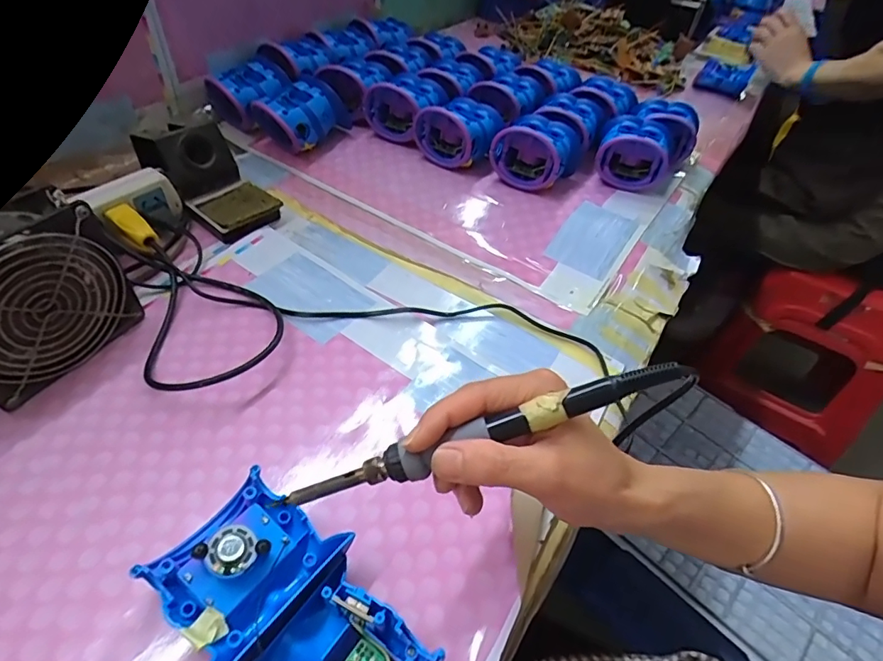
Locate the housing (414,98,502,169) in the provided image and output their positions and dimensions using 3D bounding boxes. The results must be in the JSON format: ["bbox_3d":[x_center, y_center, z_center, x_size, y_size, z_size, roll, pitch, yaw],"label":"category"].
[{"bbox_3d":[0.024,-0.239,0.602,0.098,0.073,0.088,22,49,14],"label":"housing"}]

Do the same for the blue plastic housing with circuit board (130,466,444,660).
[{"bbox_3d":[-0.083,0.153,0.262,0.151,0.029,0.089,31,52,21],"label":"blue plastic housing with circuit board"}]

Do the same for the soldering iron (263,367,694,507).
[{"bbox_3d":[0.017,0.052,0.241,0.208,0.014,0.015,-20,49,6],"label":"soldering iron"}]

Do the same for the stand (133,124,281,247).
[{"bbox_3d":[-0.246,-0.163,0.520,0.147,0.071,0.076,34,53,23],"label":"stand"}]

